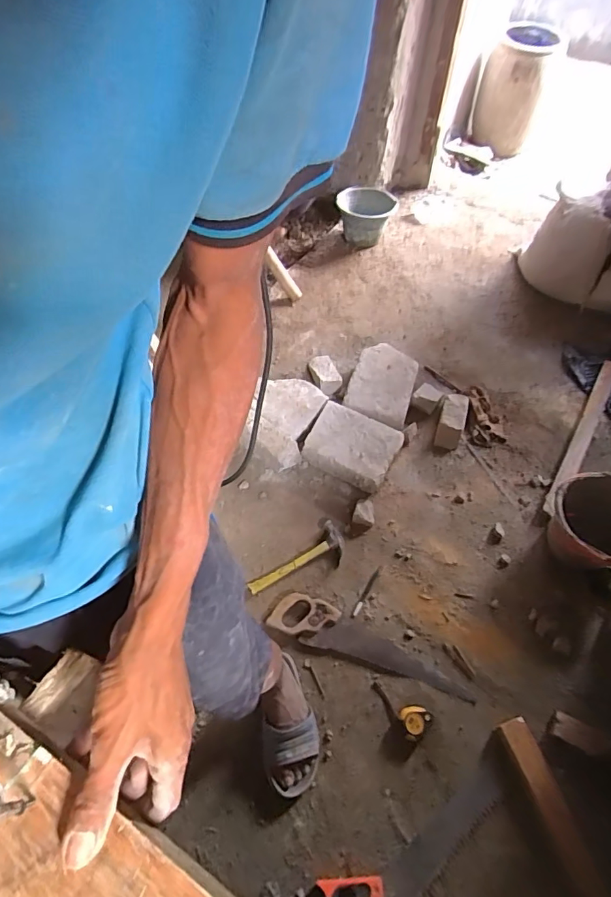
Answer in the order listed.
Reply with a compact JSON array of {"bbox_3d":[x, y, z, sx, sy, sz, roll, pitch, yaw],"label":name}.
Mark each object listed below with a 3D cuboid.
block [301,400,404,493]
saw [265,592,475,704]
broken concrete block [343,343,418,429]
[{"bbox_3d":[0.138,-0.011,1.382,0.261,0.071,0.218,25,60,16],"label":"block"},{"bbox_3d":[0.139,0.473,1.101,0.467,0.025,0.107,24,59,15],"label":"saw"},{"bbox_3d":[0.254,-0.223,1.517,0.205,0.043,0.366,15,58,10],"label":"broken concrete block"}]

